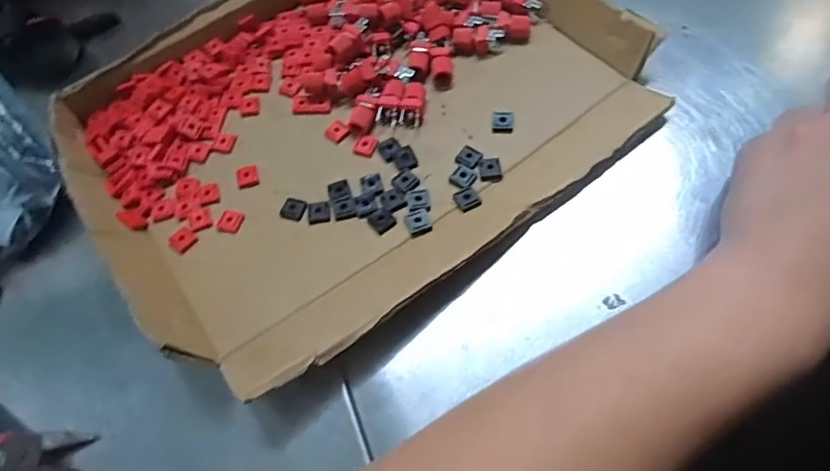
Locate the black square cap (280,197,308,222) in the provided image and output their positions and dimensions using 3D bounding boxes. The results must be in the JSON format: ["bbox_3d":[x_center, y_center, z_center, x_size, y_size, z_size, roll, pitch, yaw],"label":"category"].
[{"bbox_3d":[-0.072,-0.016,0.316,0.015,0.004,0.014,18,67,16],"label":"black square cap"}]

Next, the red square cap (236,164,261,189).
[{"bbox_3d":[-0.105,-0.037,0.335,0.013,0.006,0.015,-13,62,0],"label":"red square cap"}]

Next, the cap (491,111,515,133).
[{"bbox_3d":[0.055,-0.071,0.335,0.014,0.006,0.014,8,64,11],"label":"cap"}]

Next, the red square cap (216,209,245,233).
[{"bbox_3d":[-0.110,-0.008,0.317,0.013,0.005,0.015,9,64,12],"label":"red square cap"}]

